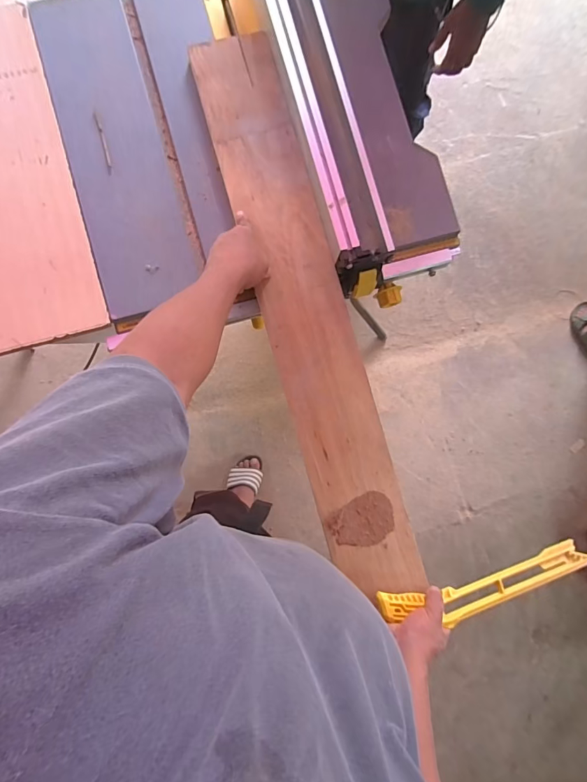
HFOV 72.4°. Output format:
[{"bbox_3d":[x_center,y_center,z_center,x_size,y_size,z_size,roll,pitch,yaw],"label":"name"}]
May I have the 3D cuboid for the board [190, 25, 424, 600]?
[{"bbox_3d":[0.026,-0.121,0.624,0.134,0.019,0.874,-15,88,-5],"label":"board"}]

